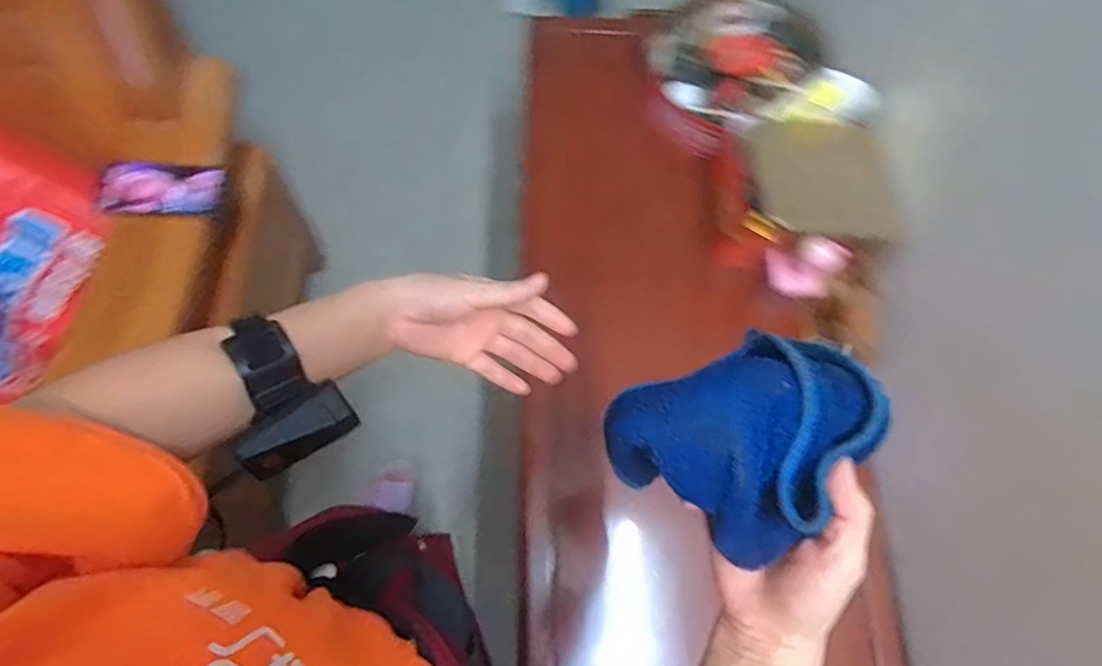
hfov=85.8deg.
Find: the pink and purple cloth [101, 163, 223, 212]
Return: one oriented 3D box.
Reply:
[{"bbox_3d":[-0.535,-0.199,0.816,0.160,0.021,0.065,0,99,-10],"label":"pink and purple cloth"}]

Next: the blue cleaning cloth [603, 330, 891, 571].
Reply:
[{"bbox_3d":[0.095,0.047,0.304,0.107,0.064,0.098,32,72,9],"label":"blue cleaning cloth"}]

